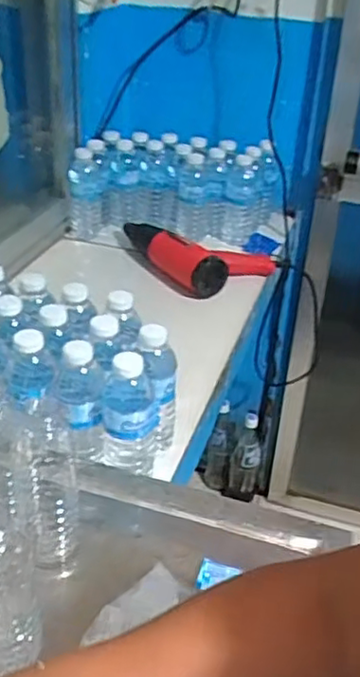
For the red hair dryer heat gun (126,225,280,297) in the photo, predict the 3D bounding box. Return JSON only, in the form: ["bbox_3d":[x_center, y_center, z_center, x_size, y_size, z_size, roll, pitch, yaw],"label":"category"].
[{"bbox_3d":[0.035,-0.175,1.192,0.195,0.077,0.263,-17,38,-27],"label":"red hair dryer heat gun"}]

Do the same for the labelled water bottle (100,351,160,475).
[{"bbox_3d":[-0.054,0.077,0.694,0.062,0.140,0.062,1,34,-3],"label":"labelled water bottle"}]

